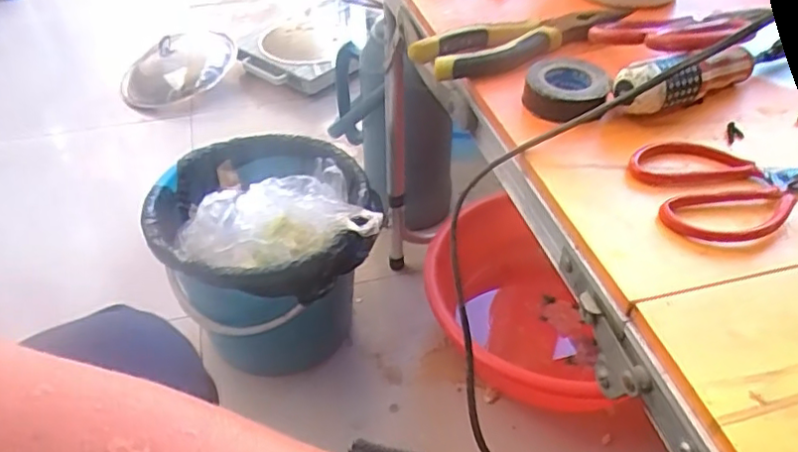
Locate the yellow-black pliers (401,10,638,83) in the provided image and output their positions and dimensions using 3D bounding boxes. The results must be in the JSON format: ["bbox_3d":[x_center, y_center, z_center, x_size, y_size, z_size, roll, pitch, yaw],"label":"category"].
[{"bbox_3d":[0.092,-0.134,0.460,0.163,0.021,0.045,-19,45,-18],"label":"yellow-black pliers"}]

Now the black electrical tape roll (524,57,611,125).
[{"bbox_3d":[0.109,-0.089,0.407,0.049,0.019,0.055,17,45,18],"label":"black electrical tape roll"}]

